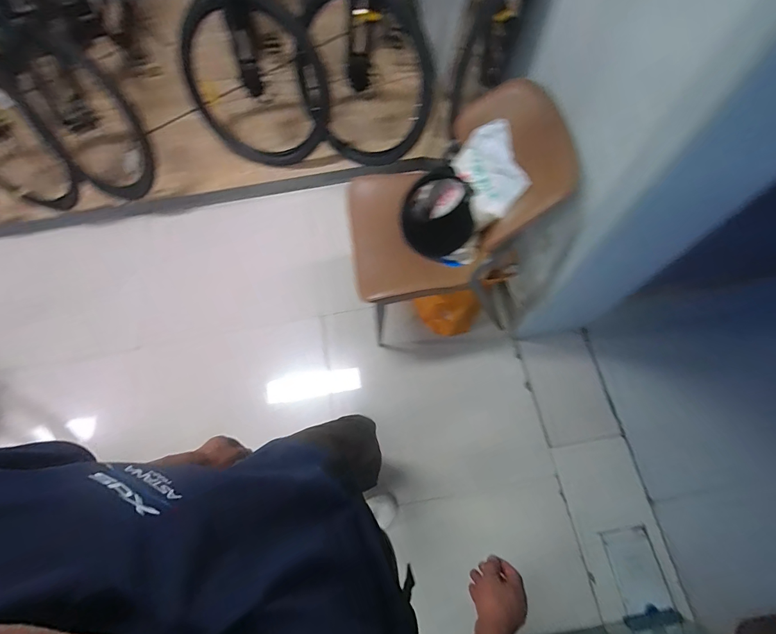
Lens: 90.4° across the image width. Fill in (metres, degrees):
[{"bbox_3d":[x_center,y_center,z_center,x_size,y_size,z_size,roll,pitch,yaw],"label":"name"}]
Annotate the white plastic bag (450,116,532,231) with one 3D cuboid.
[{"bbox_3d":[0.282,-0.412,1.099,0.080,0.202,0.261,-5,70,-39],"label":"white plastic bag"}]

